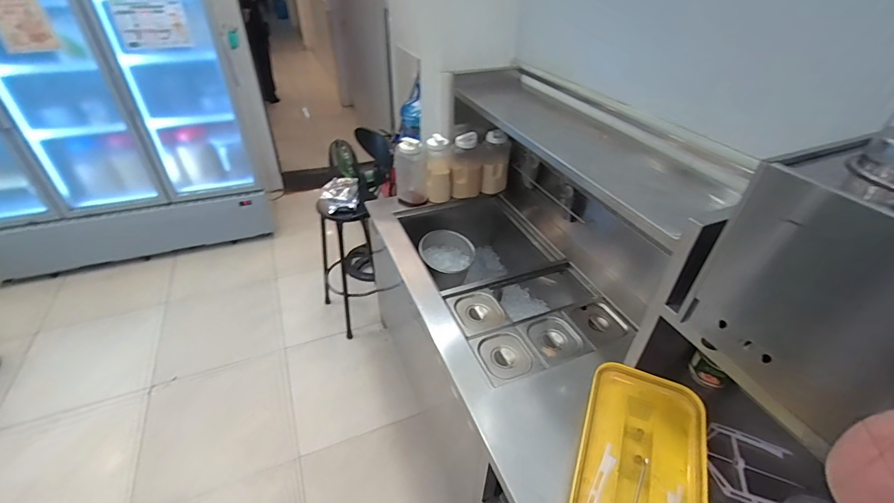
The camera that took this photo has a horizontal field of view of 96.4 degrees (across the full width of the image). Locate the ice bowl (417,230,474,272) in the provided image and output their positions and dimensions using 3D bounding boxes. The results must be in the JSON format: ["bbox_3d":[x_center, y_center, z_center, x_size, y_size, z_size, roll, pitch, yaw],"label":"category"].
[{"bbox_3d":[-0.002,0.014,1.693,0.238,0.090,0.246,11,41,-12],"label":"ice bowl"}]

